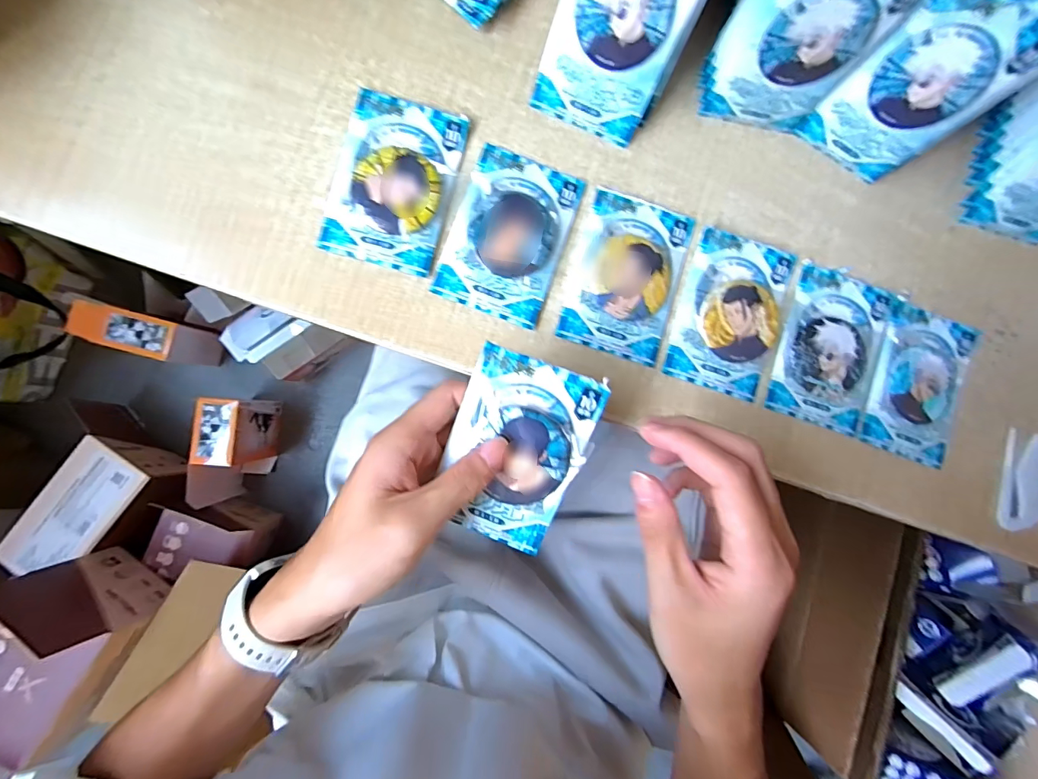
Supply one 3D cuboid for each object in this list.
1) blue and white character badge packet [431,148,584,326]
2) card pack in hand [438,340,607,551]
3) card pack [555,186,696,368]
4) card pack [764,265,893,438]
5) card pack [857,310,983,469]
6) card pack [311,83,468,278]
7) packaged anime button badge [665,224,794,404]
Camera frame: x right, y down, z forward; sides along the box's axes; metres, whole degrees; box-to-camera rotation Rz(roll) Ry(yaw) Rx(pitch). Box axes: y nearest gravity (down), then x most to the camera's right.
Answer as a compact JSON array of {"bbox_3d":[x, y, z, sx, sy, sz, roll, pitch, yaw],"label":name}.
[{"bbox_3d":[-0.005,-0.099,0.284,0.070,0.008,0.103,19,86,-6],"label":"blue and white character badge packet"},{"bbox_3d":[-0.002,0.035,0.240,0.070,0.011,0.103,19,99,4],"label":"card pack in hand"},{"bbox_3d":[0.071,-0.074,0.291,0.070,0.009,0.103,16,87,-6],"label":"card pack"},{"bbox_3d":[0.214,-0.027,0.306,0.070,0.009,0.102,16,87,-6],"label":"card pack"},{"bbox_3d":[0.279,-0.002,0.311,0.072,0.009,0.099,17,86,-4],"label":"card pack"},{"bbox_3d":[-0.078,-0.129,0.277,0.071,0.011,0.104,15,87,-6],"label":"card pack"},{"bbox_3d":[0.142,-0.050,0.298,0.071,0.009,0.102,17,87,-6],"label":"packaged anime button badge"}]

